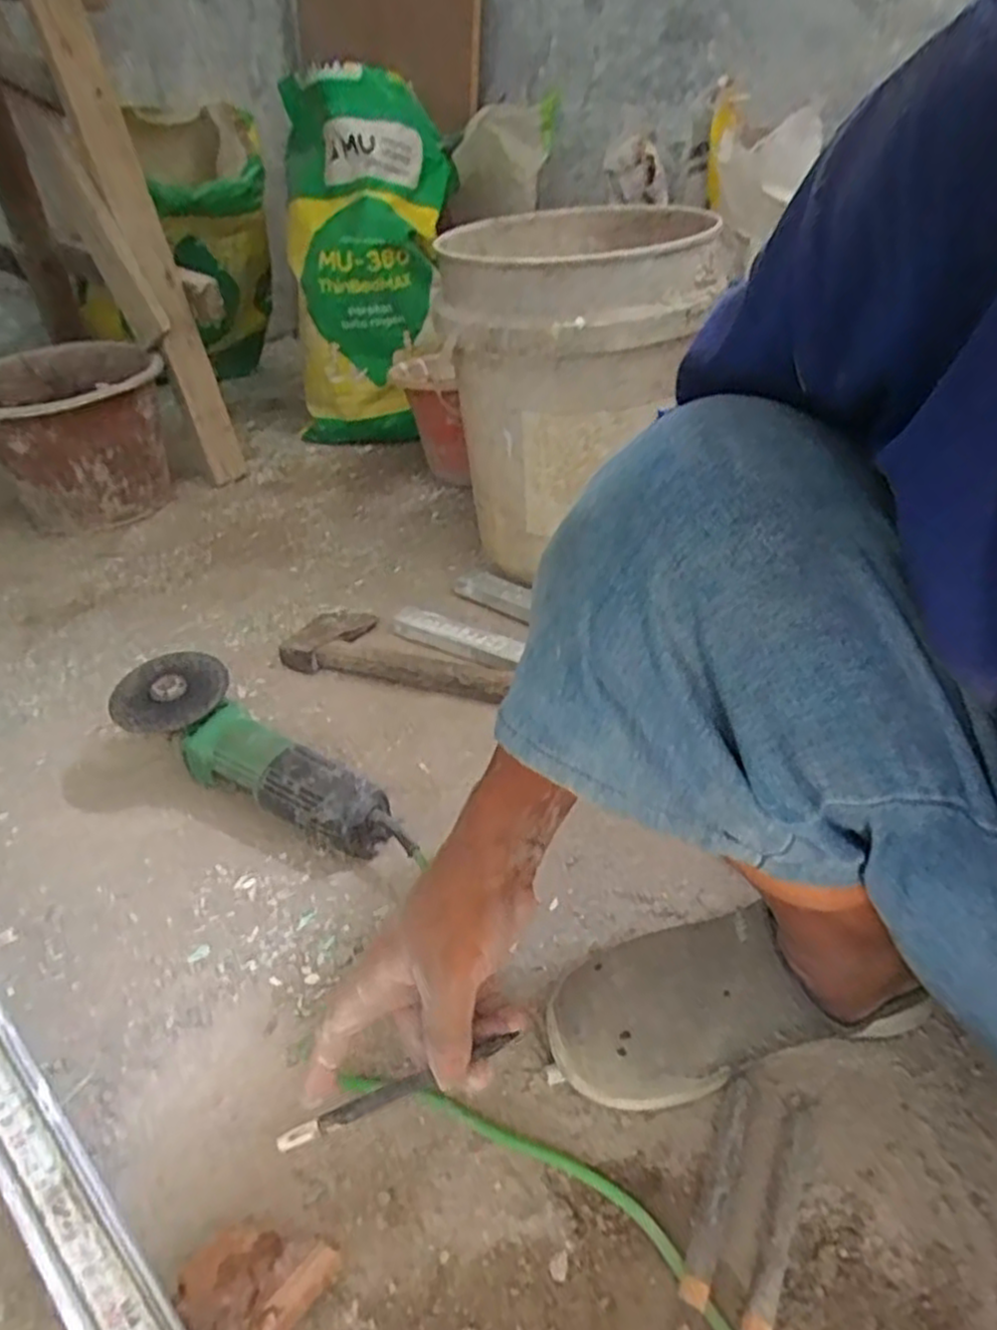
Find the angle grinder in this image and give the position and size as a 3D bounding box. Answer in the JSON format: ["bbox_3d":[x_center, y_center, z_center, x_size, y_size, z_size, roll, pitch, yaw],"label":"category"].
[{"bbox_3d":[-0.213,0.086,0.644,0.273,0.090,0.097,26,44,31],"label":"angle grinder"}]

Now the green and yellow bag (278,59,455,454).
[{"bbox_3d":[-0.202,-0.602,1.223,0.258,0.524,0.124,-4,36,-5],"label":"green and yellow bag"}]

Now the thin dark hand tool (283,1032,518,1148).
[{"bbox_3d":[-0.053,0.223,0.402,0.128,0.015,0.011,-22,39,-4],"label":"thin dark hand tool"}]

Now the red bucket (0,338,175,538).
[{"bbox_3d":[-0.598,-0.315,1.095,0.240,0.223,0.240,-10,37,-13],"label":"red bucket"}]

